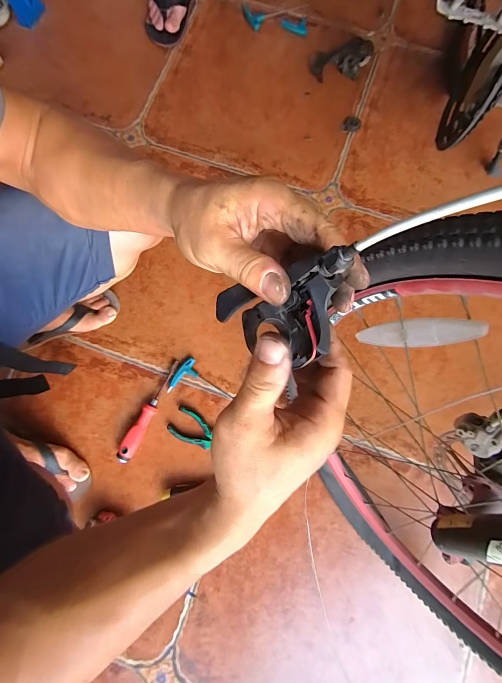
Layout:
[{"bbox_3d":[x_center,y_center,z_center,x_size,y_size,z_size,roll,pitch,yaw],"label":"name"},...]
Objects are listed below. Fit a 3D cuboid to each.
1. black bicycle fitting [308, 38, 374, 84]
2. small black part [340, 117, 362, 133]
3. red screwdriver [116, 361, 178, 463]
[{"bbox_3d":[0.215,-0.685,0.805,0.141,0.052,0.073,-2,78,0],"label":"black bicycle fitting"},{"bbox_3d":[0.239,-0.517,0.788,0.044,0.009,0.048,19,79,4],"label":"small black part"},{"bbox_3d":[-0.197,0.137,0.650,0.031,0.031,0.208,28,80,6],"label":"red screwdriver"}]

